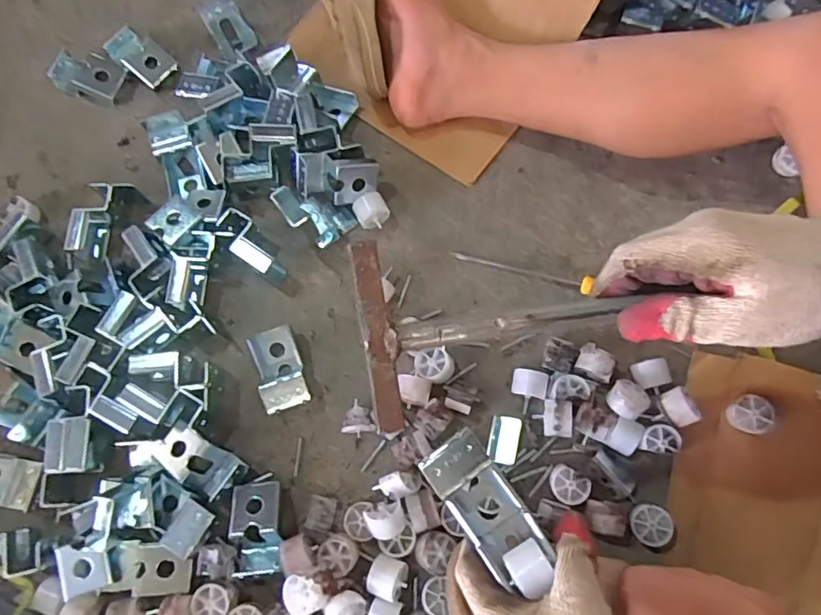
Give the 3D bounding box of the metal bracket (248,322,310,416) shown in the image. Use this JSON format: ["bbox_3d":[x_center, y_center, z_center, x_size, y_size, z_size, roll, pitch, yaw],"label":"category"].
[{"bbox_3d":[-0.133,0.062,0.570,0.044,0.029,0.083,-20,71,-4],"label":"metal bracket"}]

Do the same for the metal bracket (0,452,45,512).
[{"bbox_3d":[-0.397,0.168,0.548,0.090,0.024,0.045,5,70,22],"label":"metal bracket"}]

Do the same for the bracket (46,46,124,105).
[{"bbox_3d":[-0.397,-0.285,0.696,0.090,0.031,0.051,17,75,9],"label":"bracket"}]

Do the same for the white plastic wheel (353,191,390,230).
[{"bbox_3d":[-0.042,-0.104,0.616,0.036,0.031,0.035,-17,73,-1],"label":"white plastic wheel"}]

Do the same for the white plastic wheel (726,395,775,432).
[{"bbox_3d":[0.313,0.099,0.519,0.032,0.029,0.034,-1,73,4],"label":"white plastic wheel"}]

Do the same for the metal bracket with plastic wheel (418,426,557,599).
[{"bbox_3d":[0.055,0.143,0.399,0.044,0.044,0.107,-36,73,-10],"label":"metal bracket with plastic wheel"}]

